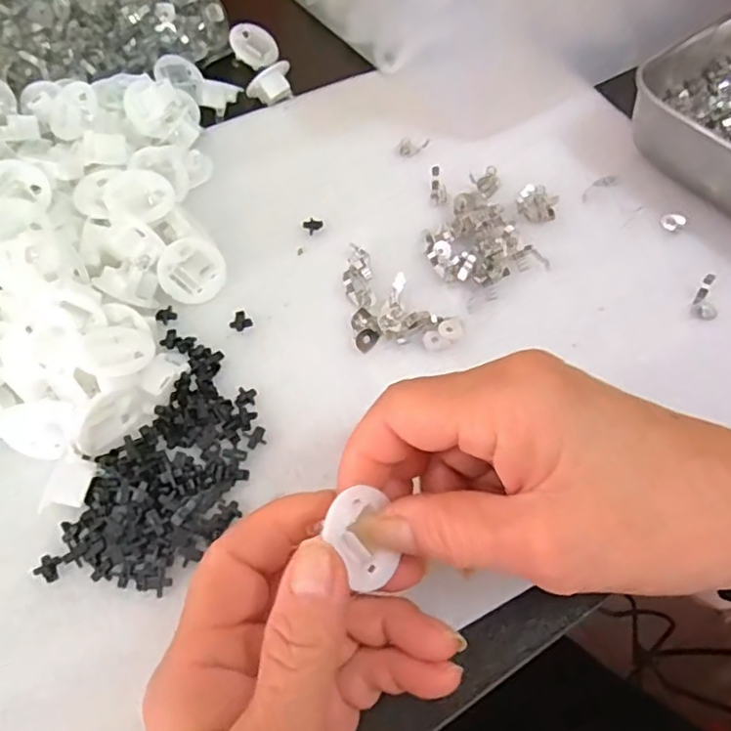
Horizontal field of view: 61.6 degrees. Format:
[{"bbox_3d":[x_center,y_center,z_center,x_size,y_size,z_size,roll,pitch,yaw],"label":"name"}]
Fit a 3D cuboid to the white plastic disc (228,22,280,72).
[{"bbox_3d":[-0.075,-0.215,0.413,0.030,0.009,0.035,-34,89,-21],"label":"white plastic disc"}]

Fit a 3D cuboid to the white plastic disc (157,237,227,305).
[{"bbox_3d":[-0.089,-0.049,0.312,0.032,0.030,0.016,-18,17,-26],"label":"white plastic disc"}]

